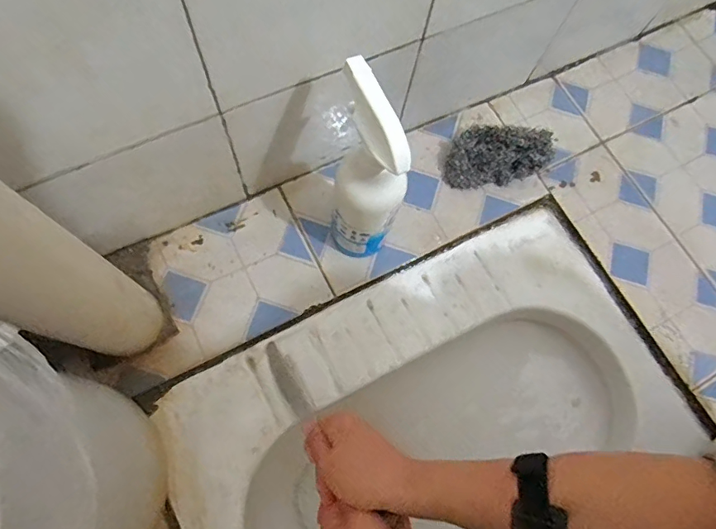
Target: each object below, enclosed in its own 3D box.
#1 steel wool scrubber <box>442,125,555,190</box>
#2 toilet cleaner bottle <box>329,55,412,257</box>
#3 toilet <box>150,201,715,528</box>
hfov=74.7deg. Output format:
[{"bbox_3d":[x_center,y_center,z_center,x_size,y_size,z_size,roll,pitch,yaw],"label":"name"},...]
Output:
[{"bbox_3d":[0.165,-0.136,0.565,0.122,0.055,0.073,-4,71,-4],"label":"steel wool scrubber"},{"bbox_3d":[0.007,-0.076,0.442,0.062,0.219,0.097,-12,73,-9],"label":"toilet cleaner bottle"},{"bbox_3d":[0.096,0.200,0.523,0.521,0.142,0.383,-27,76,-13],"label":"toilet"}]

